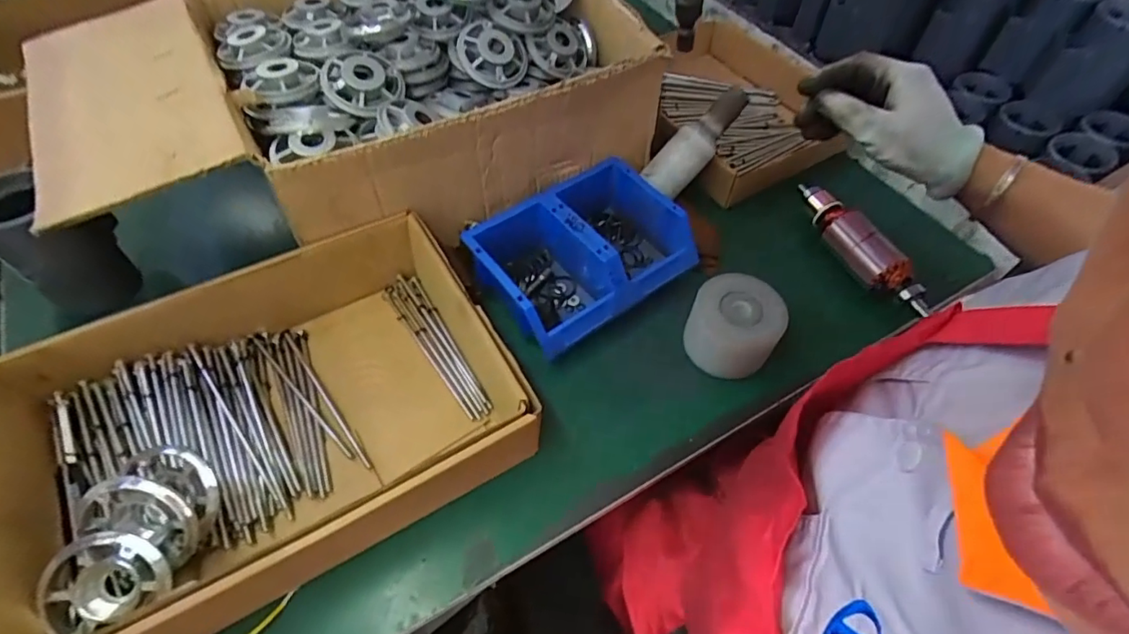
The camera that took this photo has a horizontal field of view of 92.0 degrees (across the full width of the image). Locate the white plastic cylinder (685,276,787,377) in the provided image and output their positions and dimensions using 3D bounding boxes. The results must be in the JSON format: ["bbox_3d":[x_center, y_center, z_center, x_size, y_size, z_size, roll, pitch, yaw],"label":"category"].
[{"bbox_3d":[0.166,0.008,0.543,0.087,0.058,0.086,15,56,8],"label":"white plastic cylinder"}]

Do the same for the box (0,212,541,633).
[{"bbox_3d":[-0.250,0.074,0.475,0.372,0.098,0.291,-26,60,-19],"label":"box"}]

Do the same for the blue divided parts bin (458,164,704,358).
[{"bbox_3d":[0.020,-0.068,0.596,0.207,0.076,0.148,-30,61,-21],"label":"blue divided parts bin"}]

